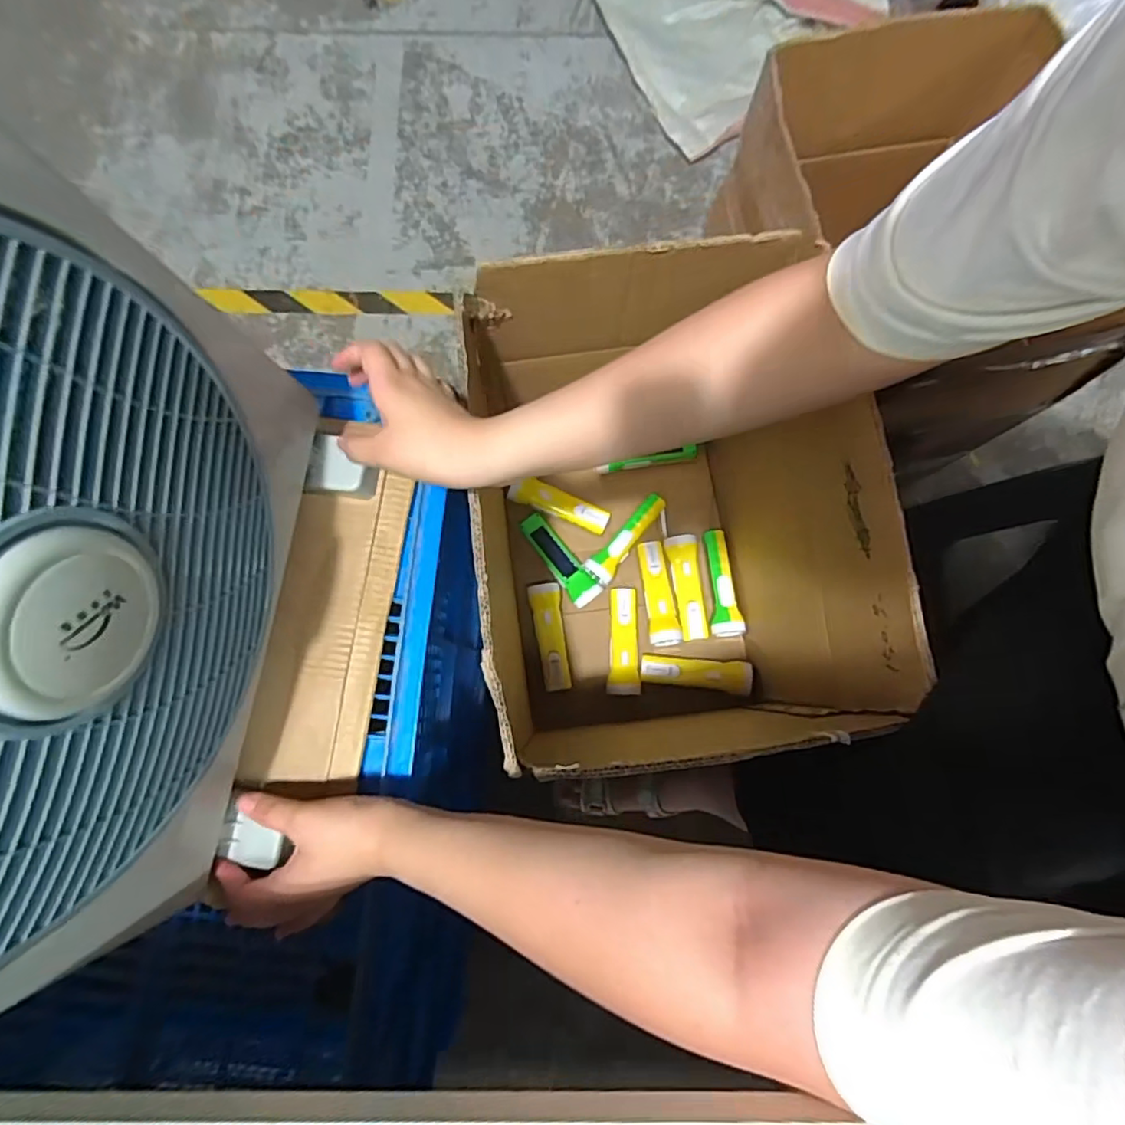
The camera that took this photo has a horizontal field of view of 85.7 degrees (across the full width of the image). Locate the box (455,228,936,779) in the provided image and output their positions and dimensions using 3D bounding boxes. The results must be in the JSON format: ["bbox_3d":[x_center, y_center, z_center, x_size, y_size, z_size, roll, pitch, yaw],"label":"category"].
[{"bbox_3d":[0.104,-0.008,0.762,0.376,0.483,0.492,-7,78,-2],"label":"box"}]

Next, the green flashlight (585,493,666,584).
[{"bbox_3d":[0.107,-0.039,0.975,0.043,0.036,0.164,42,81,8],"label":"green flashlight"}]

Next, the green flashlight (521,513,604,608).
[{"bbox_3d":[-0.003,-0.006,0.962,0.053,0.041,0.168,-38,81,-7],"label":"green flashlight"}]

